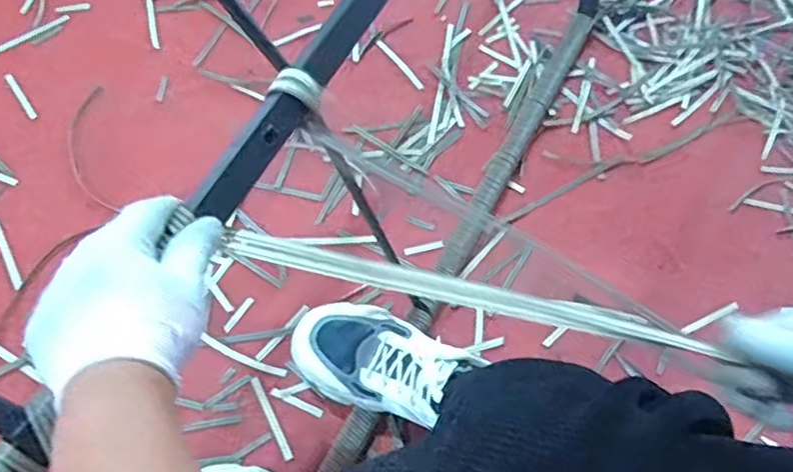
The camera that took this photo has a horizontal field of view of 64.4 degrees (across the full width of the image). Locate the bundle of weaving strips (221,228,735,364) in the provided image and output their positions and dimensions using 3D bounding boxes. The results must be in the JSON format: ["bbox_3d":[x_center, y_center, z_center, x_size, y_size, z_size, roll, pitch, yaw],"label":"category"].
[{"bbox_3d":[0.049,0.039,0.416,0.324,0.010,0.016,14,68,-1],"label":"bundle of weaving strips"}]

